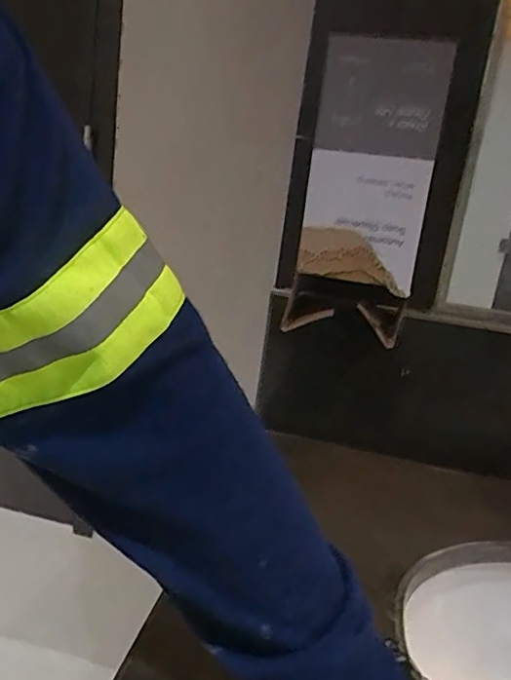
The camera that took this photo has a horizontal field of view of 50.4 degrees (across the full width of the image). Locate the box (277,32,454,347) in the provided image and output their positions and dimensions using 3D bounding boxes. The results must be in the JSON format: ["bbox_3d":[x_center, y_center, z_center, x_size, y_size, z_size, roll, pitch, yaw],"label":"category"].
[{"bbox_3d":[0.110,-0.145,0.562,0.129,0.281,0.071,8,16,4],"label":"box"}]

